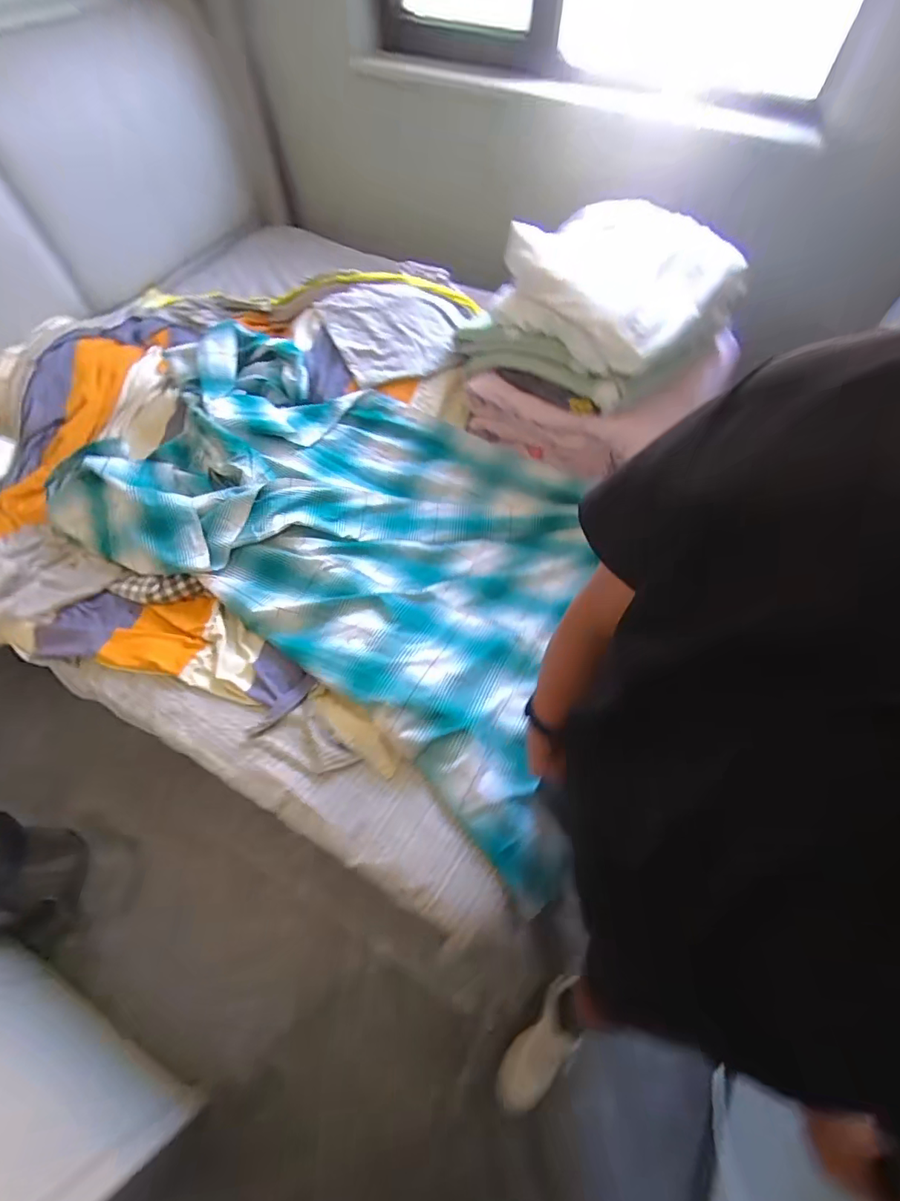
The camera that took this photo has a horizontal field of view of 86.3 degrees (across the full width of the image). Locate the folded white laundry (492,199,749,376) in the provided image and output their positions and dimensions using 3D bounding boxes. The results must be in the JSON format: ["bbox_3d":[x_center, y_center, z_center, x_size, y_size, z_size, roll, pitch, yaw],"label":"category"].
[{"bbox_3d":[0.340,-0.696,1.041,0.346,0.154,0.396,-40,66,-20],"label":"folded white laundry"}]

